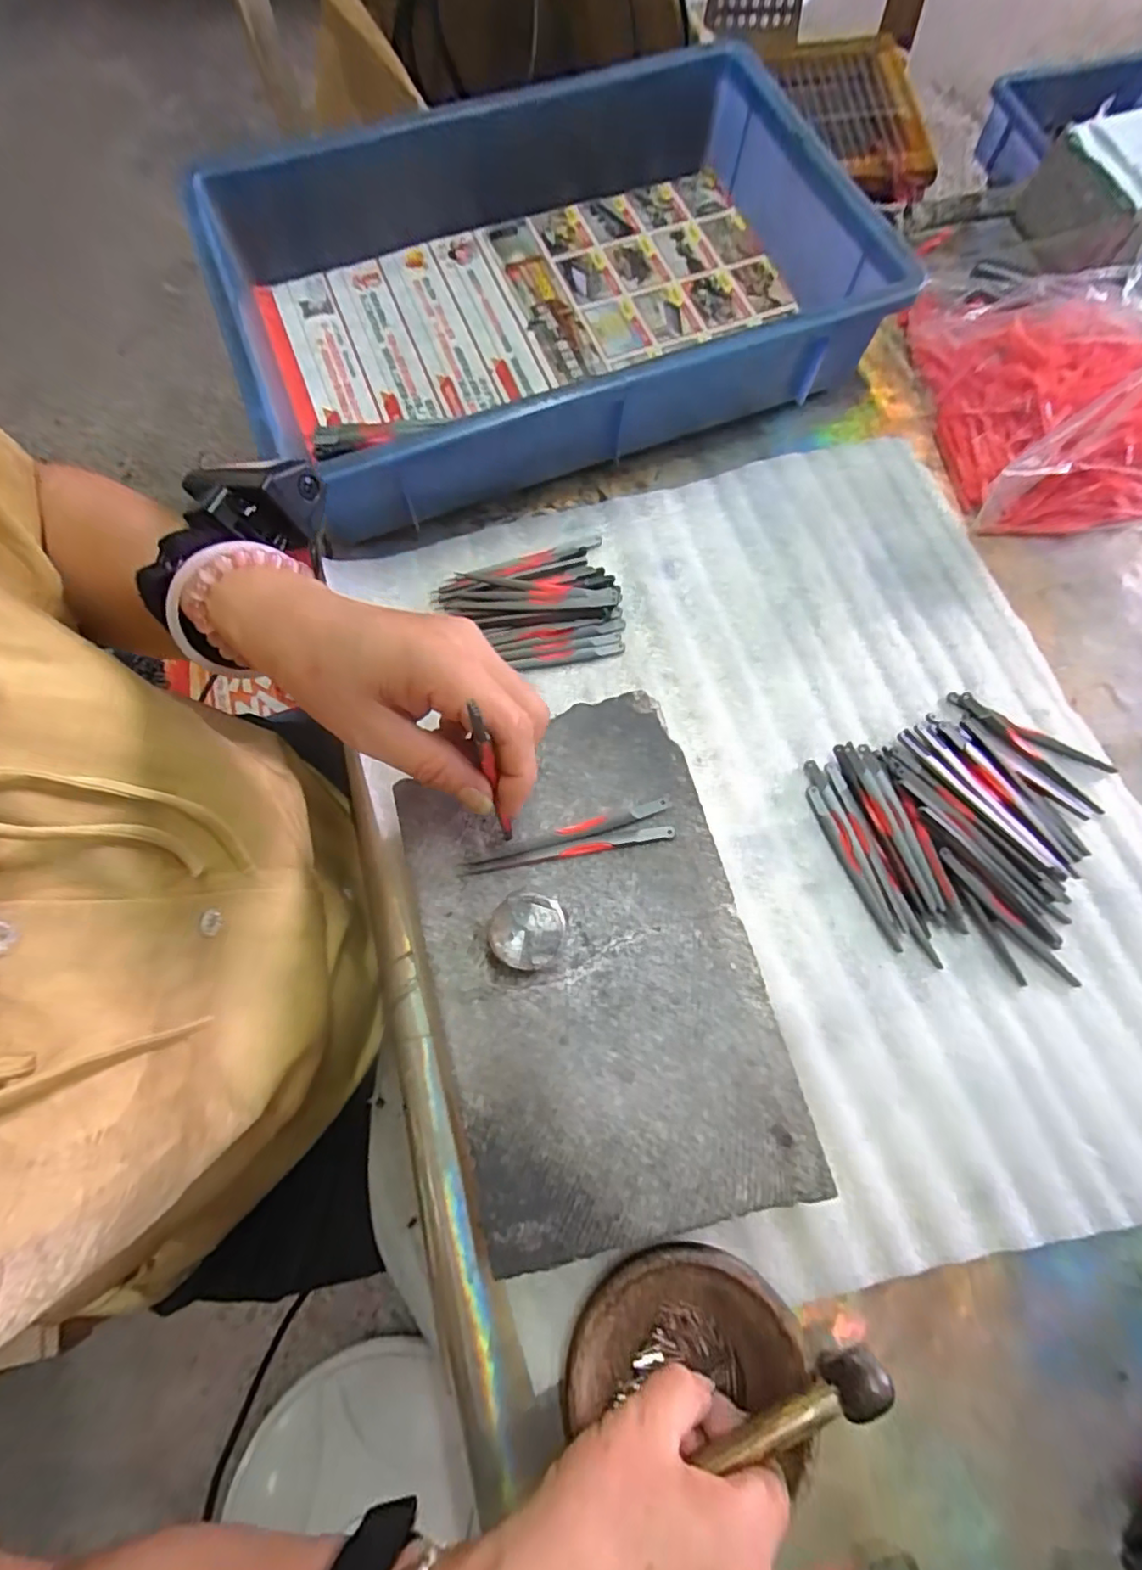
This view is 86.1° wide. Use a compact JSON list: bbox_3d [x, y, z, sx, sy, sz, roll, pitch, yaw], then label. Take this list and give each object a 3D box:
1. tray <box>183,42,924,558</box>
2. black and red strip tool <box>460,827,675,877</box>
[{"bbox_3d":[-0.020,-0.373,0.450,0.445,0.086,0.317,-21,75,-7],"label":"tray"},{"bbox_3d":[-0.002,0.034,0.305,0.107,0.004,0.007,-10,74,-4],"label":"black and red strip tool"}]

